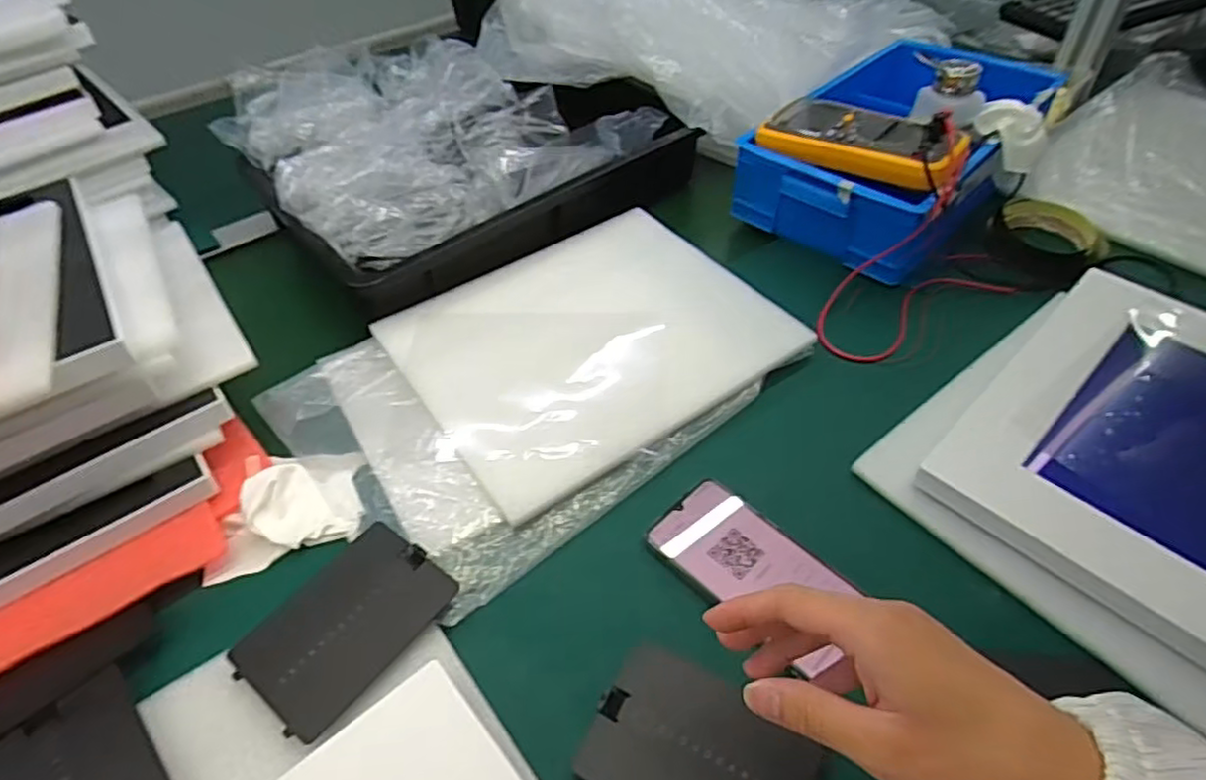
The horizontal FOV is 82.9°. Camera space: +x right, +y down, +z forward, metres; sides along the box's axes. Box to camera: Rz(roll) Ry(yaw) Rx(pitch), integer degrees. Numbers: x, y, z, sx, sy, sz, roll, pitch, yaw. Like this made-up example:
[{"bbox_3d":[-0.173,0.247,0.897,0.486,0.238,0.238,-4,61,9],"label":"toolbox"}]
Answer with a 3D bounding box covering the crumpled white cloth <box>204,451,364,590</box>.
[{"bbox_3d":[-0.224,0.081,0.489,0.098,0.030,0.088,-11,52,-9],"label":"crumpled white cloth"}]

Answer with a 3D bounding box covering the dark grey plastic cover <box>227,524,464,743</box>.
[{"bbox_3d":[-0.160,0.143,0.425,0.087,0.011,0.118,30,57,22],"label":"dark grey plastic cover"}]

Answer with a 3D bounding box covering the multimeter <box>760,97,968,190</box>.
[{"bbox_3d":[0.238,-0.235,0.644,0.192,0.052,0.087,35,59,29],"label":"multimeter"}]

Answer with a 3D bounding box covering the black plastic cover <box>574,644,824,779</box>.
[{"bbox_3d":[0.054,0.198,0.372,0.118,0.016,0.080,22,54,17],"label":"black plastic cover"}]

